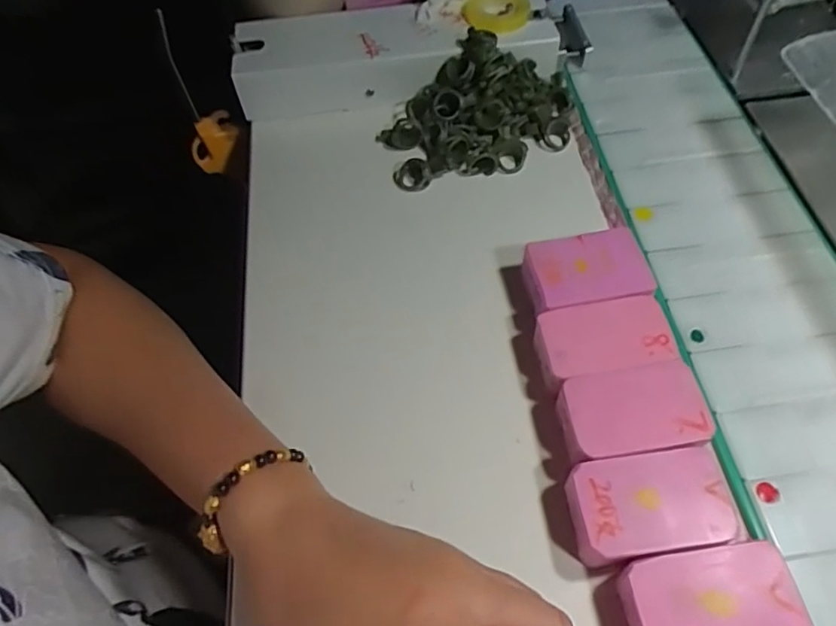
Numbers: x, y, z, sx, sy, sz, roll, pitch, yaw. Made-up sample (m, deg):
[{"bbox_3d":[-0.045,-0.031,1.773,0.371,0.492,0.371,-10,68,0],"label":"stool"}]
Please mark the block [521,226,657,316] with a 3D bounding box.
[{"bbox_3d":[0.101,-0.022,0.369,0.070,0.025,0.049,-10,58,-2],"label":"block"}]

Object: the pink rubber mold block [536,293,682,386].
[{"bbox_3d":[0.105,0.018,0.346,0.075,0.022,0.043,-10,58,-3],"label":"pink rubber mold block"}]

